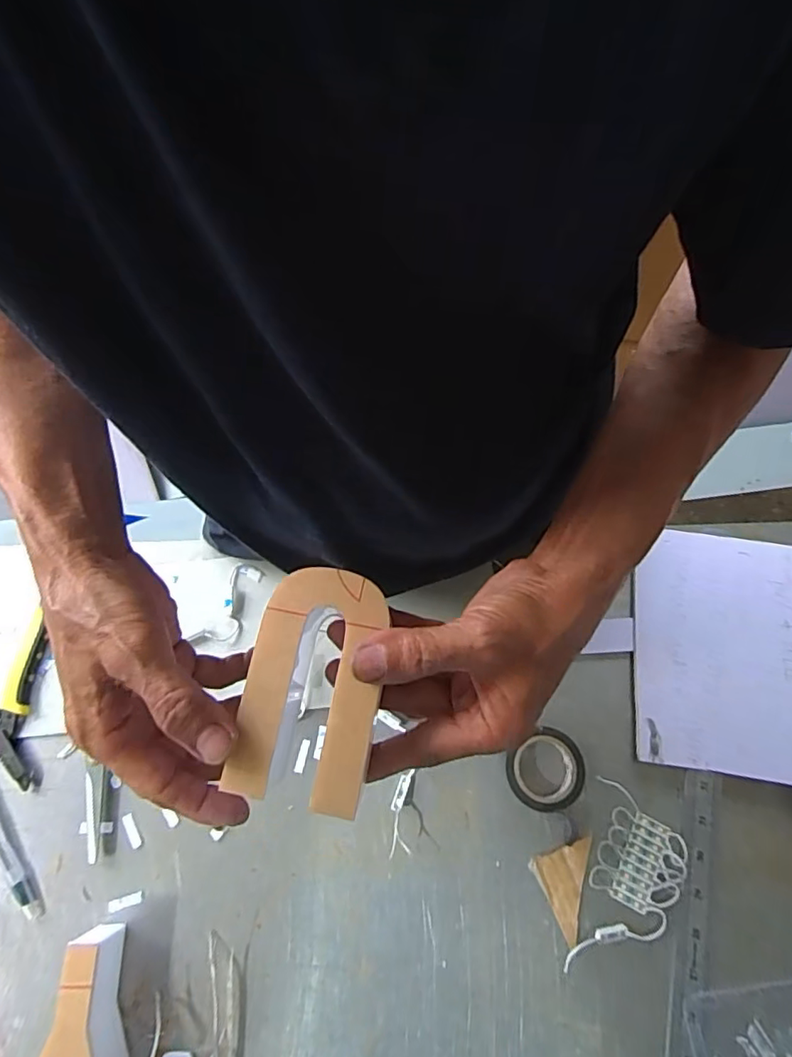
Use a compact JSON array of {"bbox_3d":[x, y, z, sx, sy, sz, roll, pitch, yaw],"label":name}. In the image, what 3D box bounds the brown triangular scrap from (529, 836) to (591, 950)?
[{"bbox_3d":[0.120,0.266,0.420,0.039,0.004,0.068,12,72,13],"label":"brown triangular scrap"}]

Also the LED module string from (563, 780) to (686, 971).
[{"bbox_3d":[0.175,0.260,0.414,0.074,0.014,0.124,14,71,6],"label":"LED module string"}]

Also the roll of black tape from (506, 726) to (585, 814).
[{"bbox_3d":[0.117,0.190,0.438,0.059,0.016,0.055,0,70,1],"label":"roll of black tape"}]

